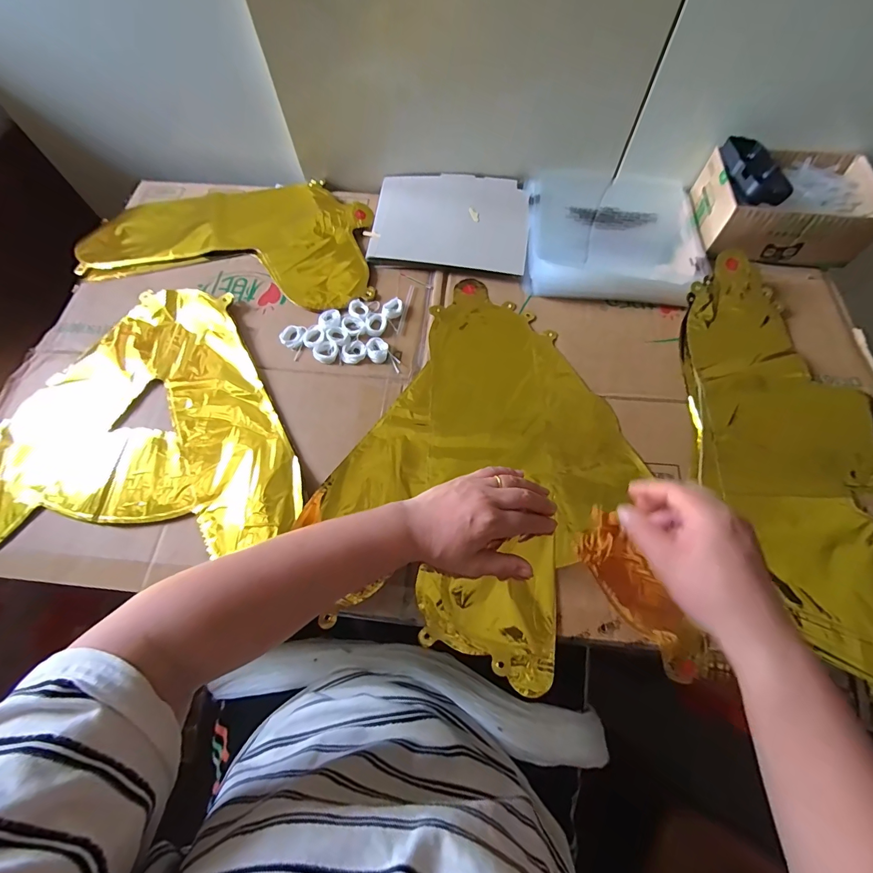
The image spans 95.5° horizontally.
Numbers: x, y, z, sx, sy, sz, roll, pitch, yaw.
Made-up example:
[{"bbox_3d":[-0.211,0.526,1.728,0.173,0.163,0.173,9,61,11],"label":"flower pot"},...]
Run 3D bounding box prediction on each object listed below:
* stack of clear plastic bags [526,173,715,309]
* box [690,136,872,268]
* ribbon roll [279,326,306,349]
[{"bbox_3d":[0.236,-0.278,0.524,0.226,0.027,0.226,6,67,3],"label":"stack of clear plastic bags"},{"bbox_3d":[0.443,-0.298,0.501,0.190,0.077,0.142,7,67,3],"label":"box"},{"bbox_3d":[-0.171,-0.118,0.471,0.028,0.008,0.028,0,67,0],"label":"ribbon roll"}]

